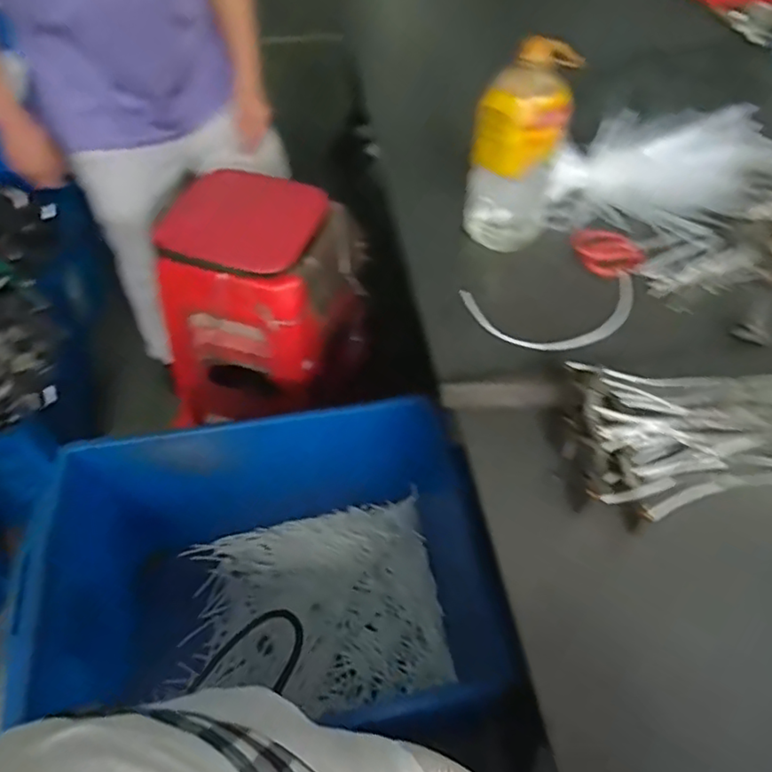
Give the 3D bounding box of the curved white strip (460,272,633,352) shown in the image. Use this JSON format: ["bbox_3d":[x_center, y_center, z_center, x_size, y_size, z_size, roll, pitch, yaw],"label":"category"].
[{"bbox_3d":[0.248,-0.101,0.866,0.250,0.022,0.139,-7,52,-6],"label":"curved white strip"}]

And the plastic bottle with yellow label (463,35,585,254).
[{"bbox_3d":[0.193,-0.342,0.890,0.121,0.289,0.120,10,52,8],"label":"plastic bottle with yellow label"}]

